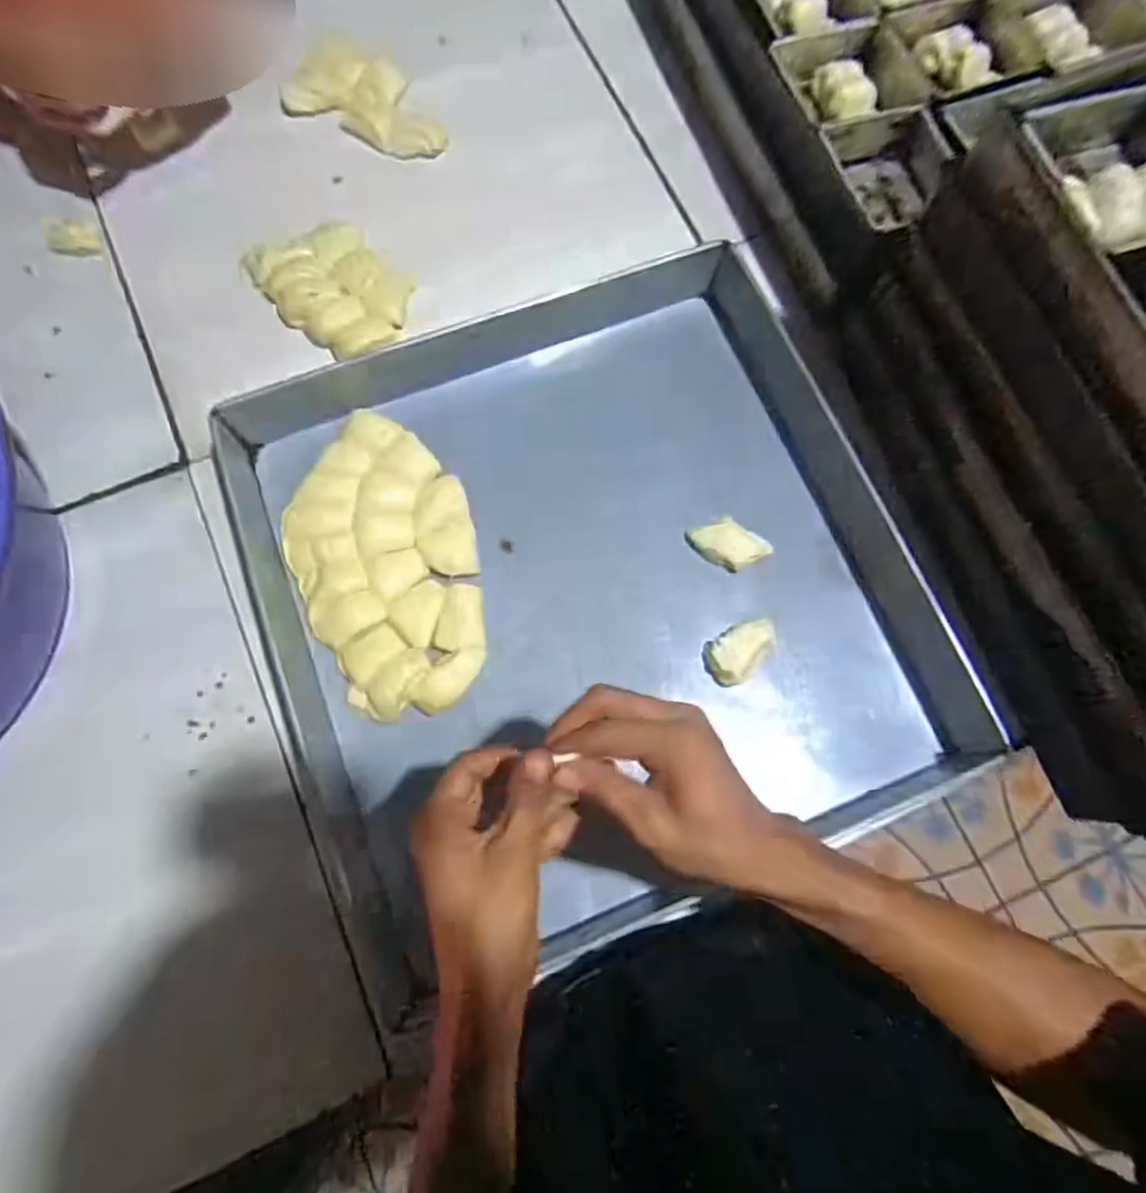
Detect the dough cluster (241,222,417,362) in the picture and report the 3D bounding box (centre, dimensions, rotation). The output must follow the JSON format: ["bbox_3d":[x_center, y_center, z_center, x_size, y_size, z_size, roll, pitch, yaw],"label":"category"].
[{"bbox_3d":[-0.214,-0.280,0.616,0.144,0.019,0.101,41,78,10],"label":"dough cluster"}]

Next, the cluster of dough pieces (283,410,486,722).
[{"bbox_3d":[-0.148,-0.028,0.552,0.139,0.022,0.240,-12,75,-4],"label":"cluster of dough pieces"}]

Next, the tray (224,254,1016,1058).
[{"bbox_3d":[0.015,-0.003,0.549,0.498,0.062,0.492,-22,76,-6],"label":"tray"}]

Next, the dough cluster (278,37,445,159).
[{"bbox_3d":[-0.190,-0.482,0.671,0.167,0.033,0.086,24,76,6],"label":"dough cluster"}]

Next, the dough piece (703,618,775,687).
[{"bbox_3d":[0.131,0.039,0.546,0.037,0.019,0.065,40,78,10],"label":"dough piece"}]

